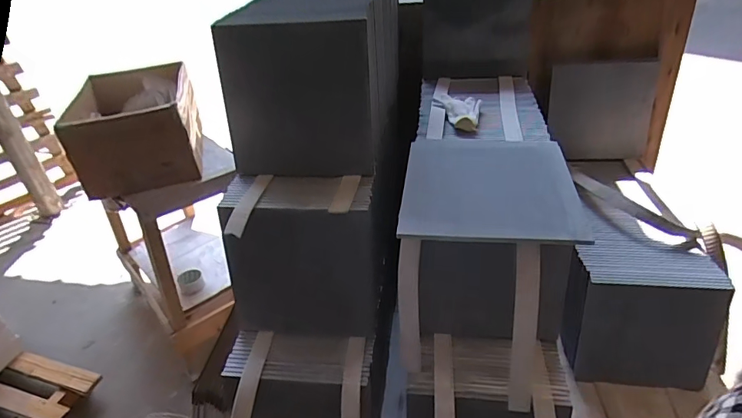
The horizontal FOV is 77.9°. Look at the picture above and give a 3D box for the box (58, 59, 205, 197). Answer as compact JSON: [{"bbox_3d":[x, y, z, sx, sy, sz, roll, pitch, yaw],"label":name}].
[{"bbox_3d":[-0.668,-0.240,1.336,0.294,0.216,0.386,-13,36,-11],"label":"box"}]

